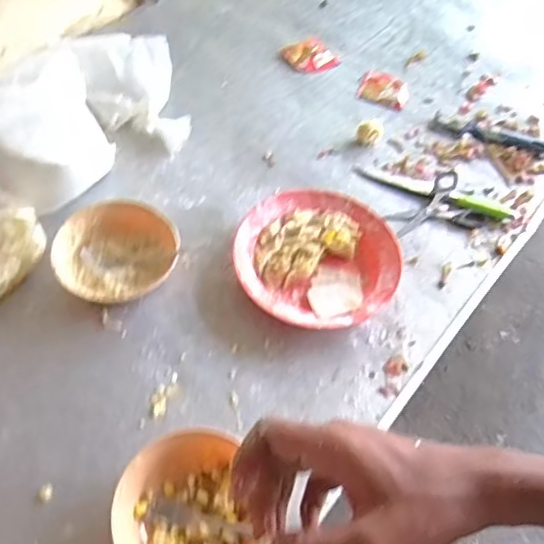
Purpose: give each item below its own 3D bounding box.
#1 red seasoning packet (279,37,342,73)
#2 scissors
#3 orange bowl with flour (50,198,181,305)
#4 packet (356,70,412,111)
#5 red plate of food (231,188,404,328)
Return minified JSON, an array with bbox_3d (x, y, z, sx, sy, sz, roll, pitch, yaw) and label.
[{"bbox_3d":[0.067,-0.378,0.993,0.084,0.021,0.073,-28,61,-20],"label":"red seasoning packet"},{"bbox_3d":[0.230,-0.098,0.818,0.144,0.017,0.104,-16,58,-14],"label":"scissors"},{"bbox_3d":[-0.191,-0.021,0.703,0.144,0.047,0.137,-26,61,-19],"label":"orange bowl with flour"},{"bbox_3d":[0.193,-0.316,0.973,0.086,0.014,0.076,22,57,12],"label":"packet"},{"bbox_3d":[0.059,-0.019,0.729,0.201,0.045,0.208,1,56,-2],"label":"red plate of food"}]

